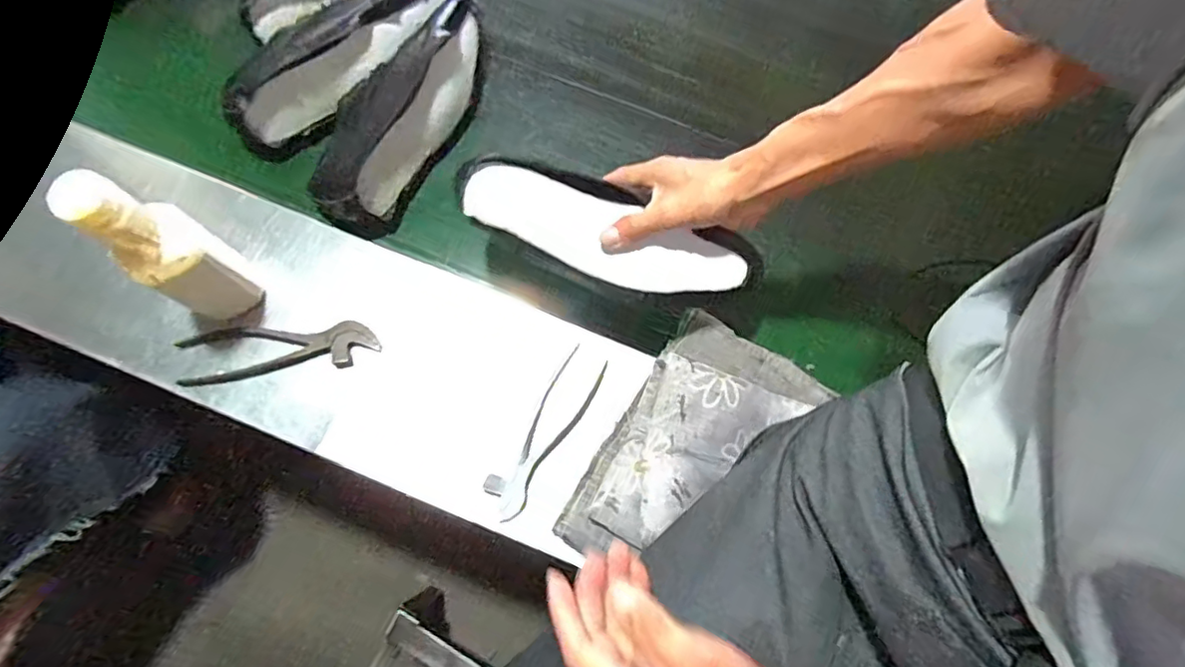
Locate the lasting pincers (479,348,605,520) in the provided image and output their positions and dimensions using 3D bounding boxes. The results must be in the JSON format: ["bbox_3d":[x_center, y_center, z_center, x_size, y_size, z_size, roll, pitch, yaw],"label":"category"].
[{"bbox_3d":[-0.047,0.098,0.578,0.046,0.012,0.178,30,76,7],"label":"lasting pincers"}]

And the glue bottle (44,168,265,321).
[{"bbox_3d":[-0.365,-0.069,0.507,0.058,0.194,0.067,32,76,7],"label":"glue bottle"}]

